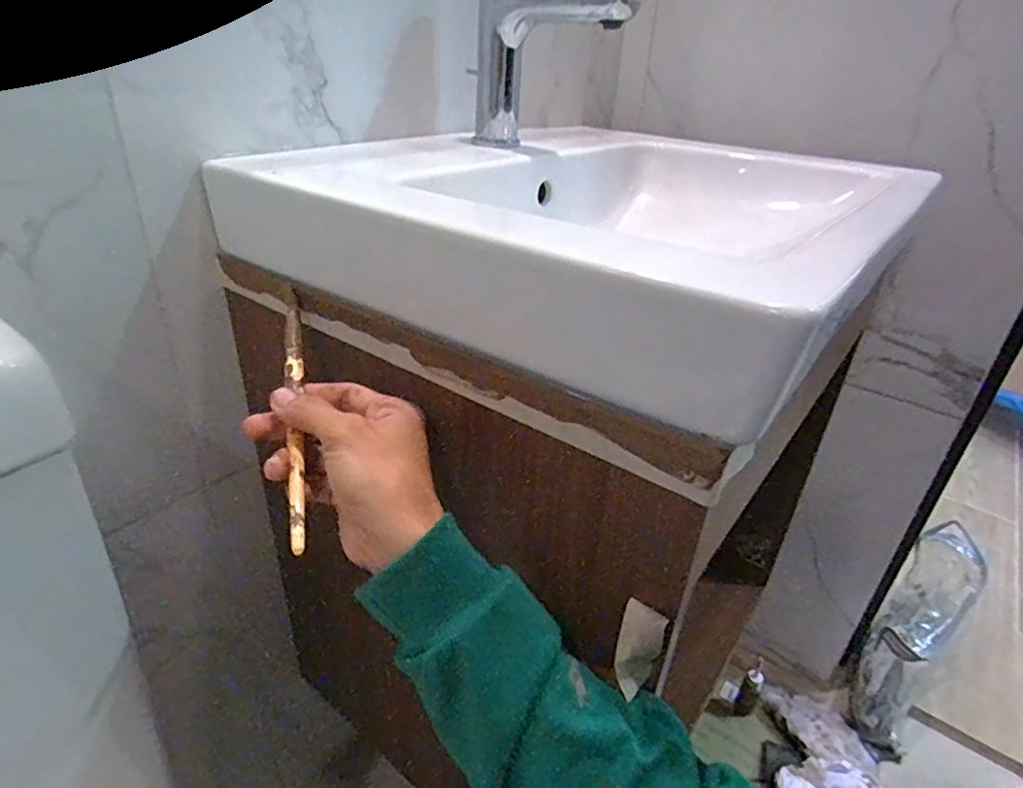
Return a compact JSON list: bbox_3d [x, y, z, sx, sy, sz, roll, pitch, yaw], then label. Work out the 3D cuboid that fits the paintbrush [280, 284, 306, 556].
[{"bbox_3d":[-0.137,0.002,0.373,0.012,0.012,0.214,-6,51,-16],"label":"paintbrush"}]

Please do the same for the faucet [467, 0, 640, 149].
[{"bbox_3d":[0.033,-0.305,0.533,0.148,0.157,0.038,18,33,23],"label":"faucet"}]

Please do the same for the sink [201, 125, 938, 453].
[{"bbox_3d":[0.085,-0.157,0.547,0.430,0.109,0.528,23,35,30],"label":"sink"}]

